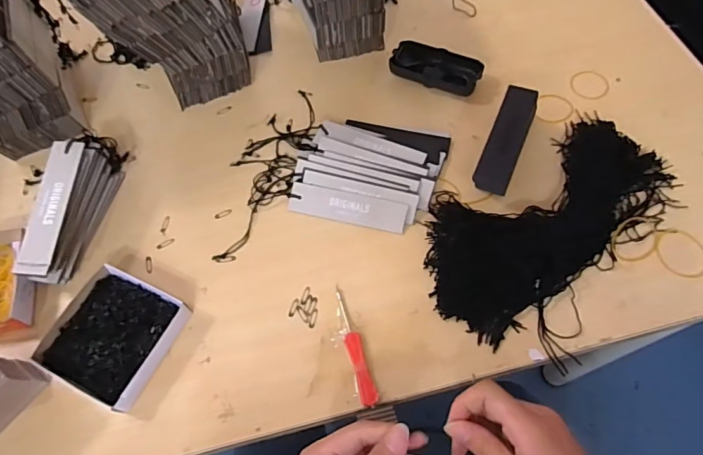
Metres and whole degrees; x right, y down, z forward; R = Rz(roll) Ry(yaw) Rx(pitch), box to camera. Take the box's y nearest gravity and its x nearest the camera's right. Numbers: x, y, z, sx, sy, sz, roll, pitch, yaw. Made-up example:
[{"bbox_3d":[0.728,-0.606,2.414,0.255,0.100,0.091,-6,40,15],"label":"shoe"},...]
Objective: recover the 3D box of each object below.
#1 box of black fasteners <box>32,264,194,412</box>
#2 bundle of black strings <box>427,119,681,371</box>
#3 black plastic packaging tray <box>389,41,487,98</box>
[{"bbox_3d":[-0.218,0.100,0.428,0.102,0.024,0.103,22,64,14],"label":"box of black fasteners"},{"bbox_3d":[0.198,-0.012,0.471,0.170,0.023,0.285,38,69,21],"label":"bundle of black strings"},{"bbox_3d":[0.104,-0.194,0.572,0.108,0.028,0.058,16,63,11],"label":"black plastic packaging tray"}]

